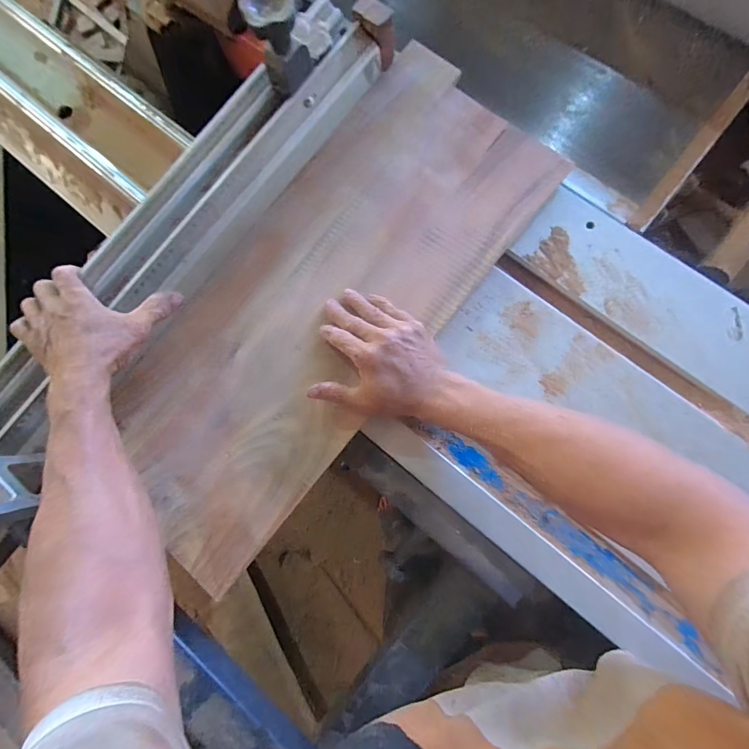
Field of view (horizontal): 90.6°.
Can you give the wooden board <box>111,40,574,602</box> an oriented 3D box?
[{"bbox_3d":[-0.067,-0.081,0.446,0.271,0.016,0.634,37,89,8],"label":"wooden board"}]

